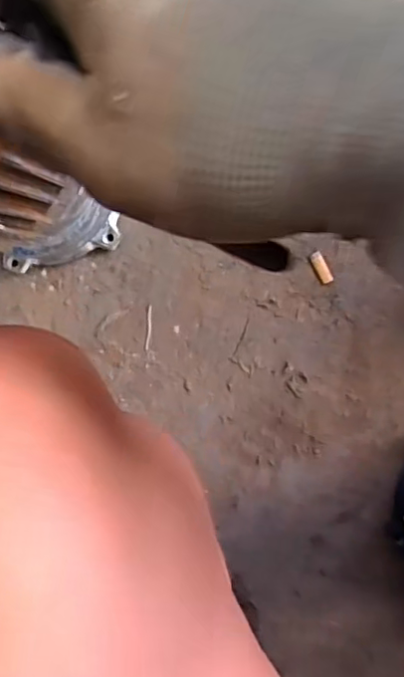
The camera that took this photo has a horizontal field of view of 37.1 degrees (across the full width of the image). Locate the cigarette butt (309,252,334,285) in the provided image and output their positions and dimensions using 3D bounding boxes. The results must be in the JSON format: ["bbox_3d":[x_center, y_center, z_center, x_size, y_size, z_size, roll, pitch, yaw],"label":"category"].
[{"bbox_3d":[0.120,-0.070,0.601,0.012,0.007,0.034,-28,94,5],"label":"cigarette butt"}]

